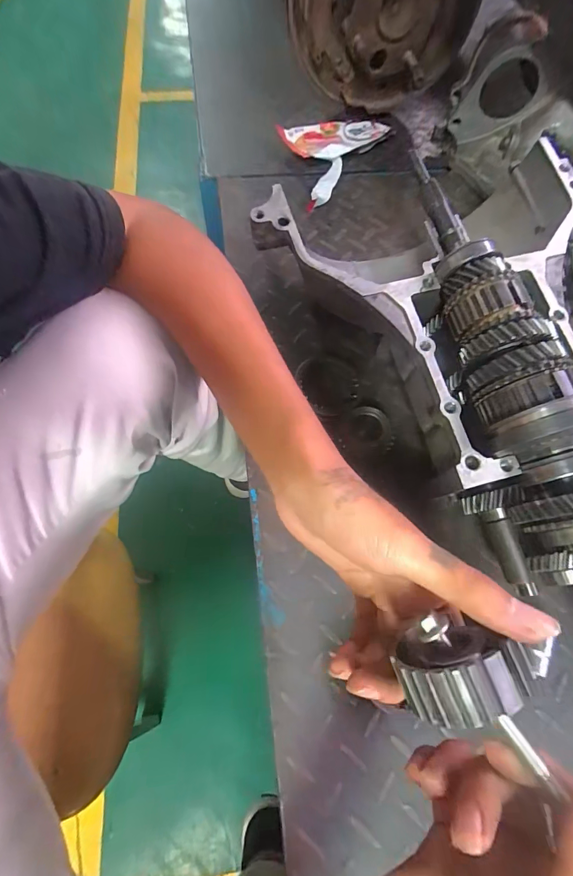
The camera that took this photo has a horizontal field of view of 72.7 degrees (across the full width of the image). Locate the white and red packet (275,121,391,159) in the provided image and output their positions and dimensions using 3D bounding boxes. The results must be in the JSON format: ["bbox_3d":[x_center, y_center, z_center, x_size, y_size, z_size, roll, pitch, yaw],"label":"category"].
[{"bbox_3d":[0.082,-0.464,0.598,0.162,0.023,0.095,-25,68,-14],"label":"white and red packet"}]

